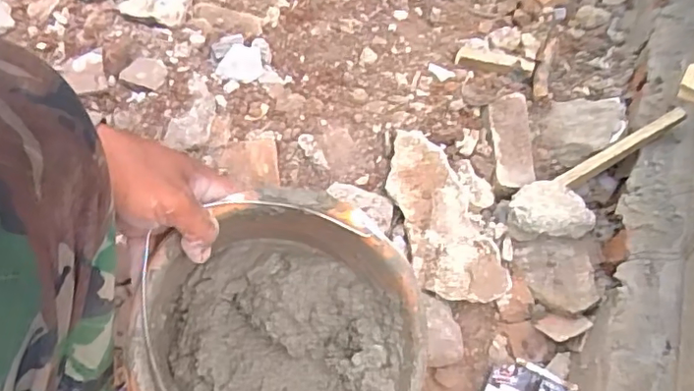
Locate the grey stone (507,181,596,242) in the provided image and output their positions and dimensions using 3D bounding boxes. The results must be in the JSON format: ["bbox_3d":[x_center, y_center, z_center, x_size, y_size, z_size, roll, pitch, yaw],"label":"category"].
[{"bbox_3d":[0.244,0.017,0.693,0.104,0.060,0.072,-7,61,0],"label":"grey stone"}]

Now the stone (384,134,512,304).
[{"bbox_3d":[0.108,0.026,0.688,0.093,0.039,0.245,-17,61,-5],"label":"stone"}]

